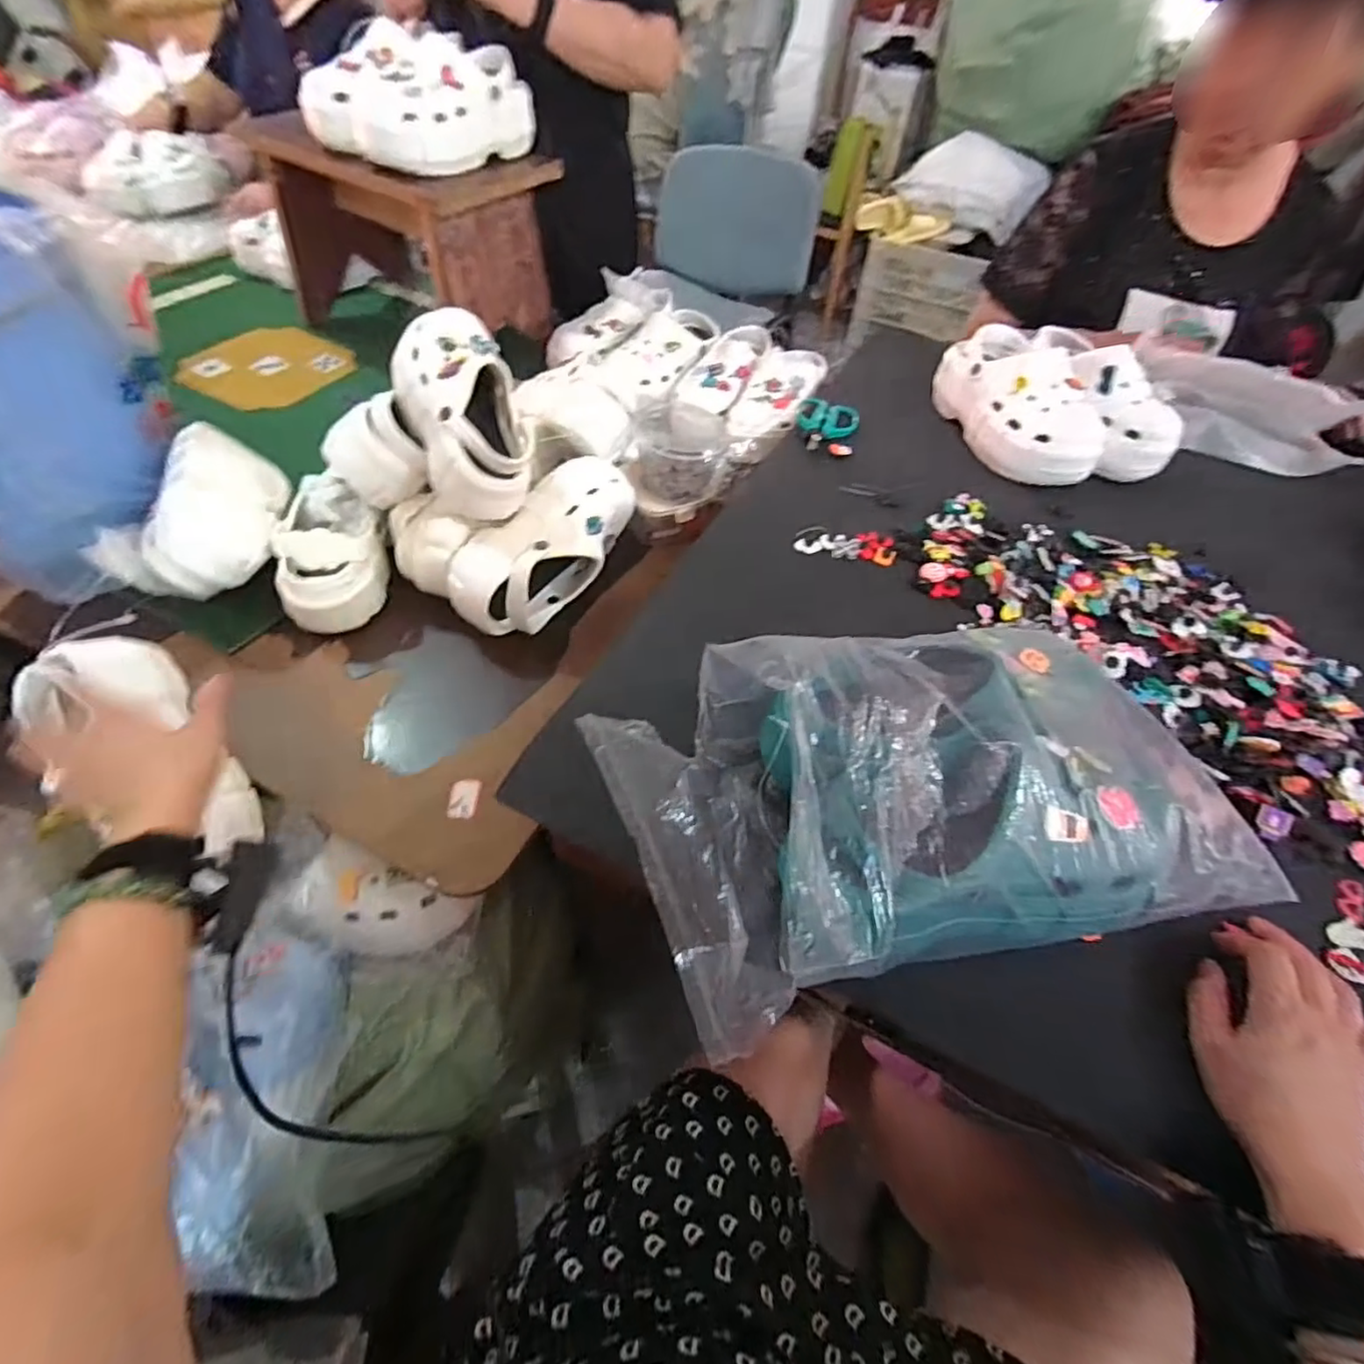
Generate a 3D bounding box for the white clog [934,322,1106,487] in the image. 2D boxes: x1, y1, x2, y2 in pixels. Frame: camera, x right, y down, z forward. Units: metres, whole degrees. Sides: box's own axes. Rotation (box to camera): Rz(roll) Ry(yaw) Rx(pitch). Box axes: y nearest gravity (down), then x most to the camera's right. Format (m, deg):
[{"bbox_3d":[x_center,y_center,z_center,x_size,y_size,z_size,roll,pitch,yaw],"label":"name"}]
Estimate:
[{"bbox_3d":[0.436,-0.355,0.807,0.122,0.101,0.238,-10,54,-12],"label":"white clog"}]

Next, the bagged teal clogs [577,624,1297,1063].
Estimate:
[{"bbox_3d":[0.155,0.062,0.424,0.380,0.161,0.238,-10,54,-12],"label":"bagged teal clogs"}]

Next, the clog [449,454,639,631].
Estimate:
[{"bbox_3d":[-0.146,-0.150,0.721,0.100,0.102,0.245,33,57,20],"label":"clog"}]

